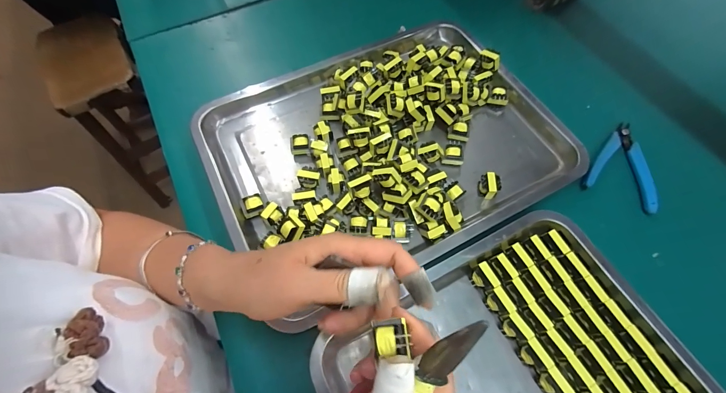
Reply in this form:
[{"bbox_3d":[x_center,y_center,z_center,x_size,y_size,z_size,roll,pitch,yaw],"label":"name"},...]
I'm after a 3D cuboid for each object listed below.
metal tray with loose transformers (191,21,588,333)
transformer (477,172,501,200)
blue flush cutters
[{"bbox_3d":[0.028,-0.072,0.368,0.399,0.043,0.293,-25,66,-11],"label":"metal tray with loose transformers"},{"bbox_3d":[0.139,-0.011,0.351,0.020,0.021,0.023,12,64,6],"label":"transformer"},{"bbox_3d":[0.305,-0.041,0.372,0.086,0.019,0.106,19,65,10],"label":"blue flush cutters"}]

